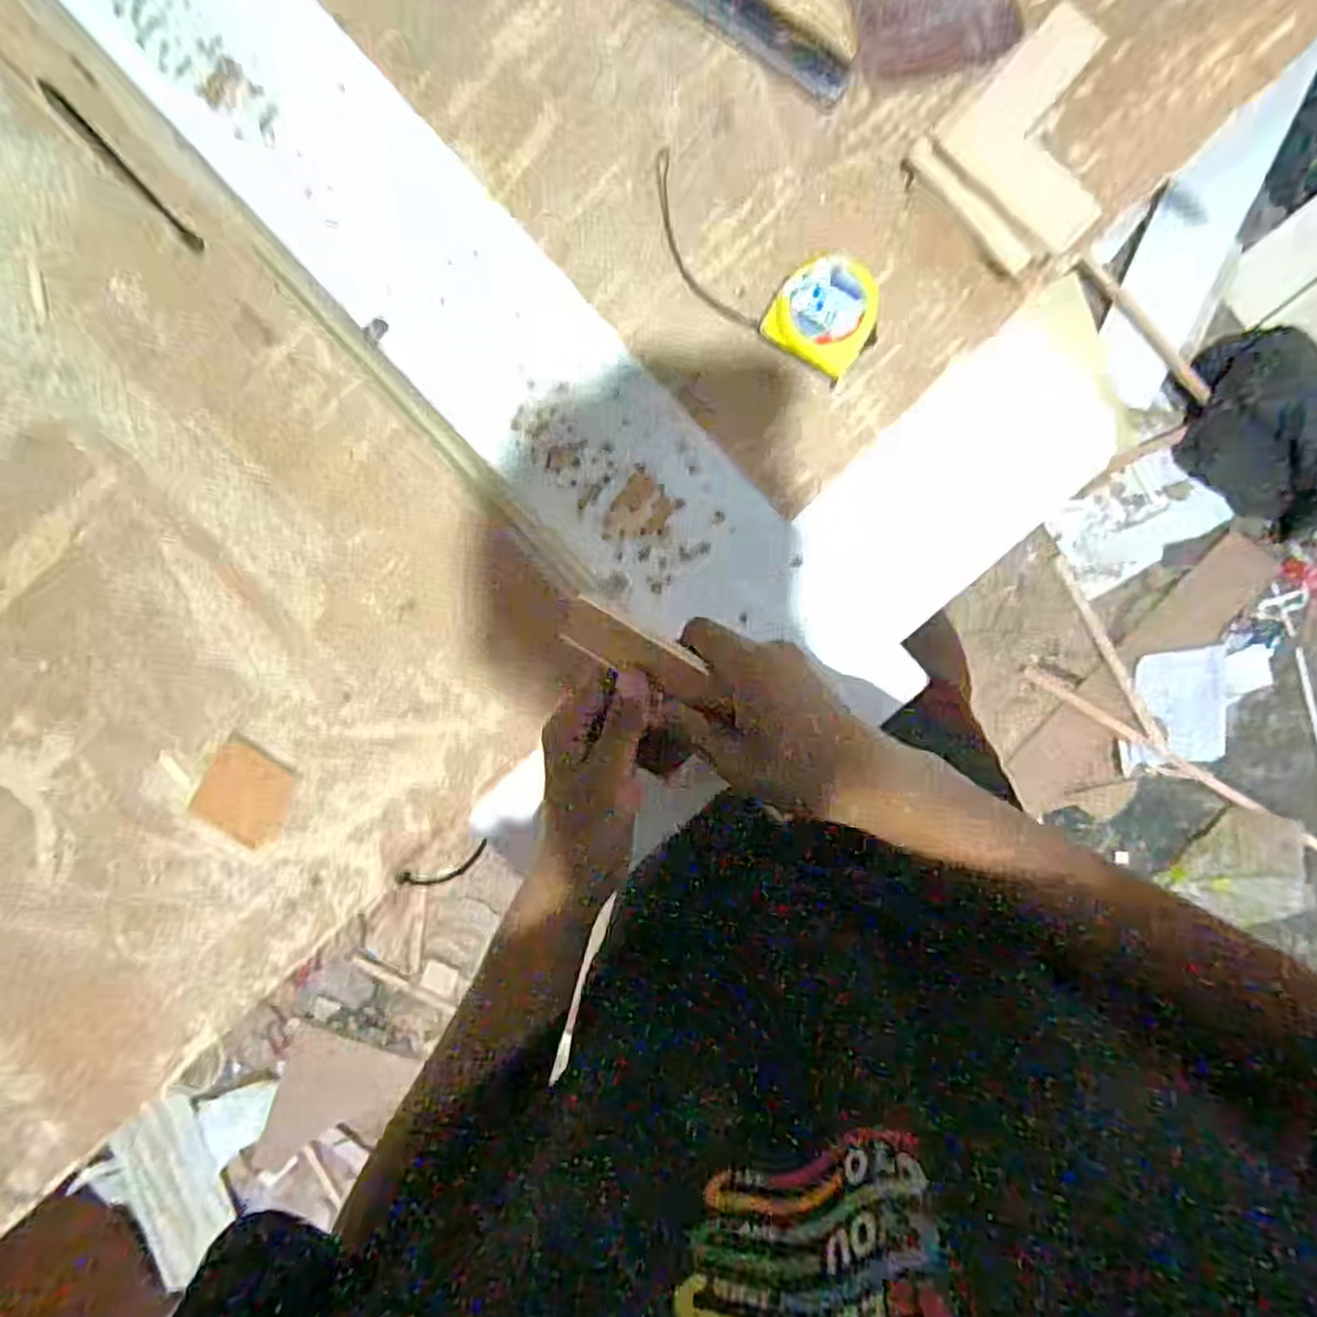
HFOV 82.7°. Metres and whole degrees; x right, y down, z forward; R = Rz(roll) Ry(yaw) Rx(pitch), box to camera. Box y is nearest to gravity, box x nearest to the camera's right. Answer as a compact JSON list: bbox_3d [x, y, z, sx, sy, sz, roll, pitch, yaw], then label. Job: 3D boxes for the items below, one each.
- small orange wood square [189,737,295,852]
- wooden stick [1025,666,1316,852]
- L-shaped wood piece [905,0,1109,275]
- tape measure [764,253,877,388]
[{"bbox_3d":[-0.324,0.108,0.588,0.066,0.006,0.073,36,99,-2],"label":"small orange wood square"},{"bbox_3d":[0.970,0.211,1.324,0.746,0.020,0.025,31,98,0],"label":"wooden stick"},{"bbox_3d":[0.237,-0.316,0.473,0.115,0.039,0.113,-40,95,8],"label":"L-shaped wood piece"},{"bbox_3d":[0.111,-0.227,0.495,0.065,0.031,0.064,31,99,-2],"label":"tape measure"}]

